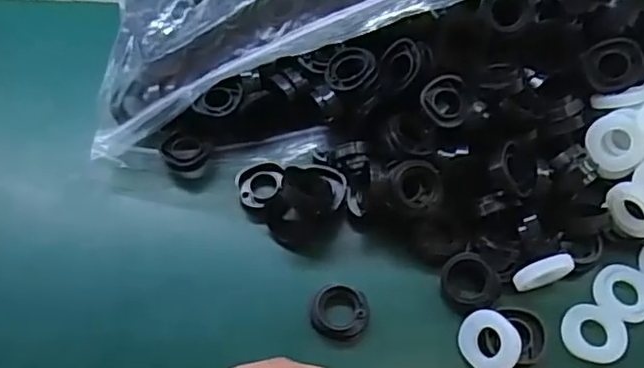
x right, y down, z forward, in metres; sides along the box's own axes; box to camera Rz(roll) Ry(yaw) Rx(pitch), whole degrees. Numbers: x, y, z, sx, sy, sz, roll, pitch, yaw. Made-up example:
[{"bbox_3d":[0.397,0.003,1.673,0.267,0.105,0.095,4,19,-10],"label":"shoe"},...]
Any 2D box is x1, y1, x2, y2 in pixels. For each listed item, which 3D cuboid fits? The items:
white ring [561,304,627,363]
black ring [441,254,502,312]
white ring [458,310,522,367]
[{"bbox_3d":[0.121,0.066,0.272,0.026,0.004,0.024,-1,61,1],"label":"white ring"},{"bbox_3d":[0.068,0.045,0.280,0.025,0.008,0.025,-1,61,1],"label":"black ring"},{"bbox_3d":[0.072,0.067,0.264,0.025,0.004,0.027,-11,72,35],"label":"white ring"}]

